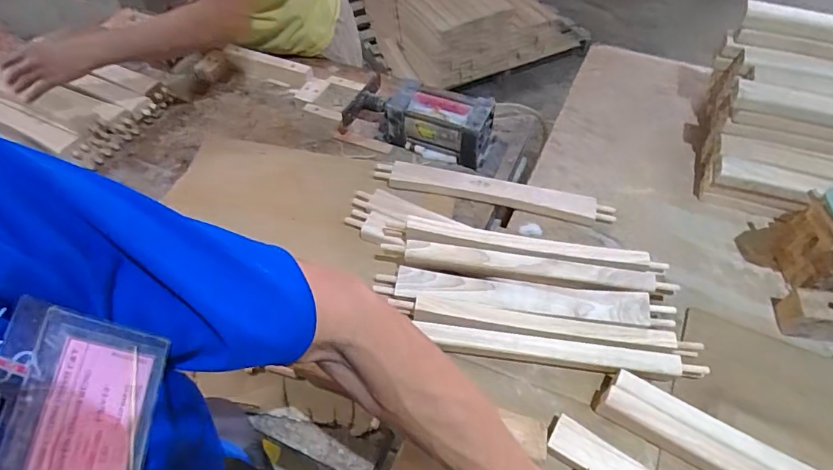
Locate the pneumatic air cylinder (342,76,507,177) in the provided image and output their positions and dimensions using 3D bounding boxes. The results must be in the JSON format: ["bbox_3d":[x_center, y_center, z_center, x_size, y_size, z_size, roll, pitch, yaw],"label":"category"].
[{"bbox_3d":[0.019,-0.228,0.949,0.312,0.087,0.113,19,57,15],"label":"pneumatic air cylinder"}]

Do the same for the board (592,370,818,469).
[{"bbox_3d":[0.412,0.284,0.606,0.362,0.064,0.056,27,59,20],"label":"board"}]

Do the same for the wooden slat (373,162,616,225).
[{"bbox_3d":[0.135,-0.078,0.868,0.414,0.017,0.052,12,75,7],"label":"wooden slat"}]

